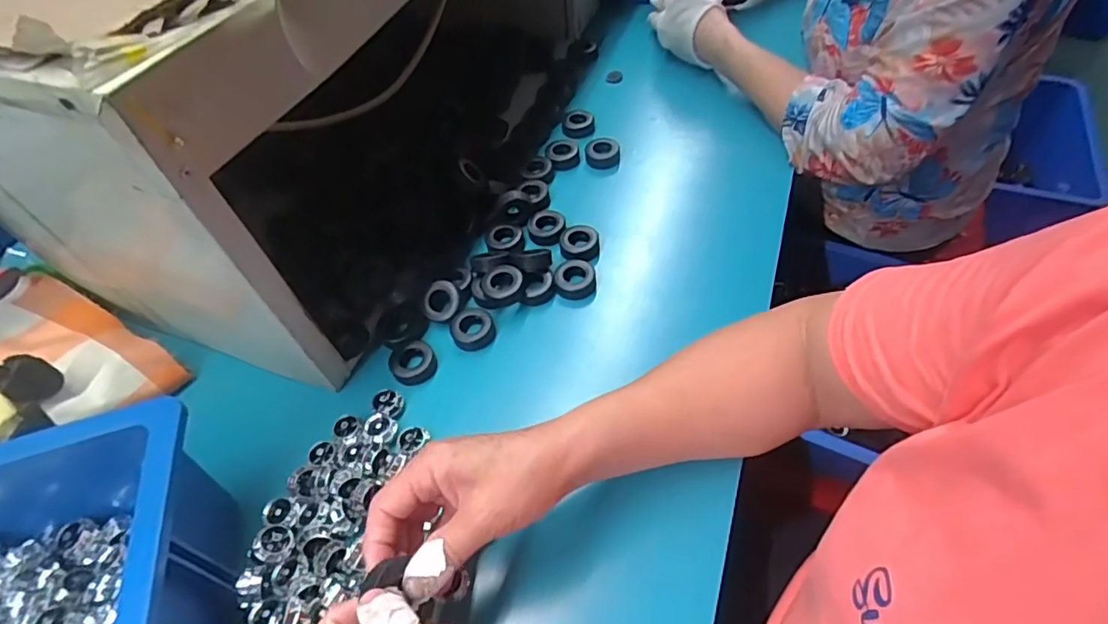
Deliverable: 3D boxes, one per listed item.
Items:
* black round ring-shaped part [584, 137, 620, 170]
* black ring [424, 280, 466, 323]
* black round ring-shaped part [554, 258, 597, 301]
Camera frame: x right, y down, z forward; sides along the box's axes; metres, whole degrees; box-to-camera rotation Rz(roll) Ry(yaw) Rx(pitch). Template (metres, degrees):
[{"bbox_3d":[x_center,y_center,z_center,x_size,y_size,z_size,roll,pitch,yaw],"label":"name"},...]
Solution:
[{"bbox_3d":[0.054,-0.177,0.633,0.036,0.013,0.037,-6,52,0],"label":"black round ring-shaped part"},{"bbox_3d":[-0.097,-0.008,0.503,0.035,0.018,0.035,0,79,1],"label":"black ring"},{"bbox_3d":[0.019,-0.029,0.516,0.037,0.021,0.032,-4,52,1],"label":"black round ring-shaped part"}]

